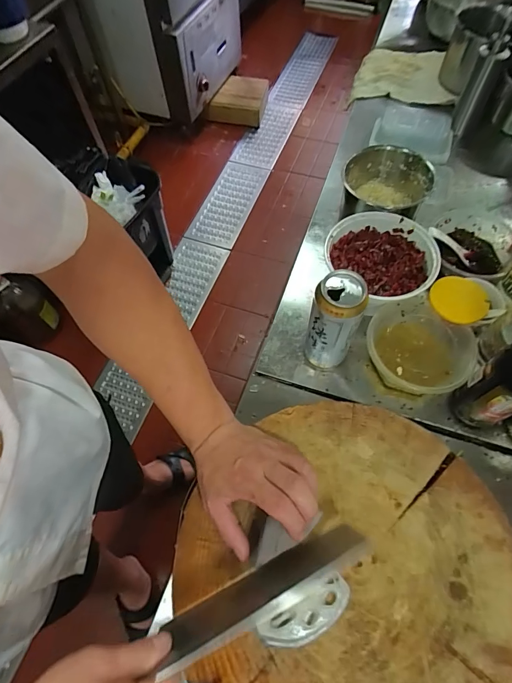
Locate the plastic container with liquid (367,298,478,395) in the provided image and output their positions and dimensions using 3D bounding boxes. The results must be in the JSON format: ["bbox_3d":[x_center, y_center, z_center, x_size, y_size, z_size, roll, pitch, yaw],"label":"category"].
[{"bbox_3d":[0.228,0.016,0.545,0.141,0.072,0.124,39,70,20],"label":"plastic container with liquid"}]

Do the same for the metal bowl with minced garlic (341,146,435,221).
[{"bbox_3d":[0.225,-0.257,0.667,0.142,0.102,0.146,-1,62,1],"label":"metal bowl with minced garlic"}]

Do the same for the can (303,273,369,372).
[{"bbox_3d":[0.104,-0.021,0.510,0.061,0.175,0.057,-1,62,1],"label":"can"}]

